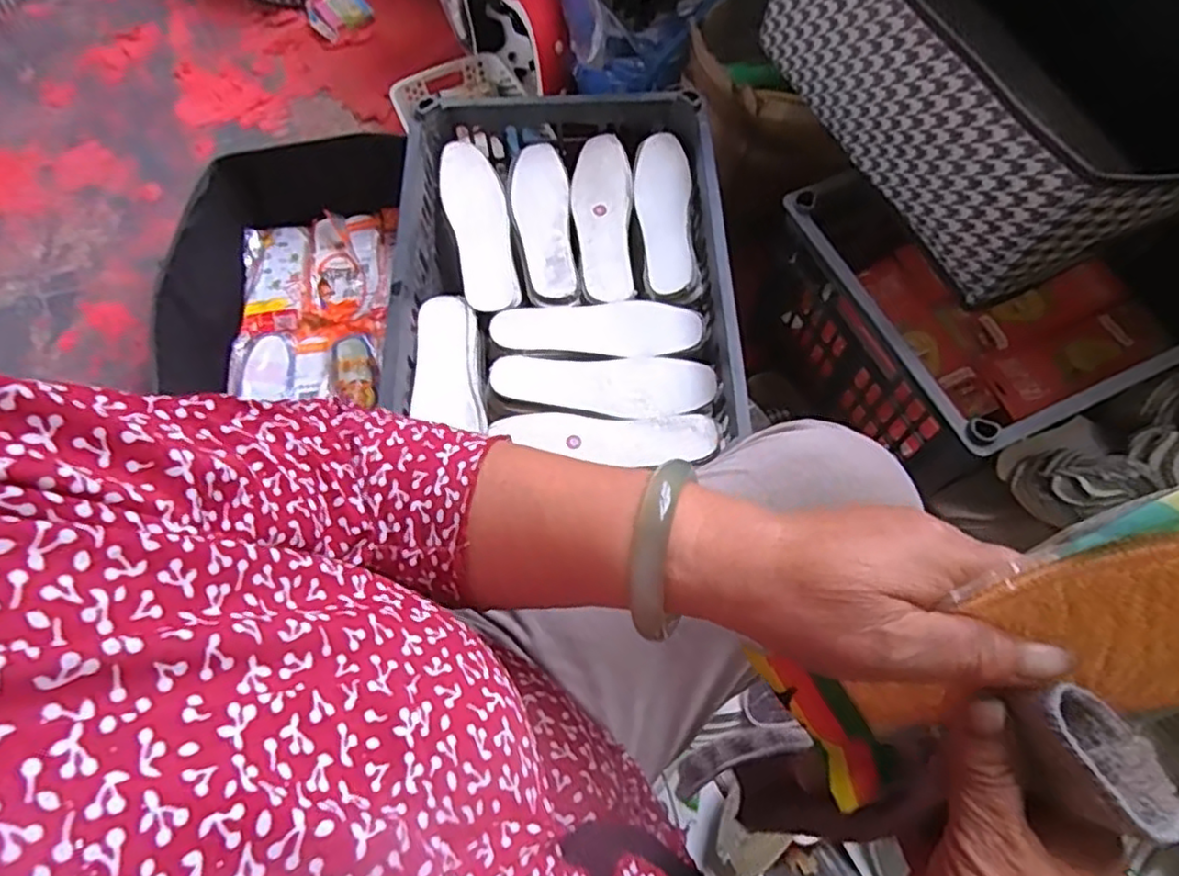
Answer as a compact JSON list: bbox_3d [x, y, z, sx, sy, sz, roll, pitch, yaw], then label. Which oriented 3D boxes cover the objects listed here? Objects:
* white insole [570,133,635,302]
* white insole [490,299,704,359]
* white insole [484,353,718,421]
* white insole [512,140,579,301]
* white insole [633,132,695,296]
[{"bbox_3d":[0.014,-0.258,0.792,0.067,0.023,0.221,0,67,0],"label":"white insole"},{"bbox_3d":[0.008,-0.119,0.730,0.218,0.008,0.076,0,67,0],"label":"white insole"},{"bbox_3d":[0.013,-0.053,0.698,0.226,0.017,0.071,3,67,1],"label":"white insole"},{"bbox_3d":[-0.056,-0.255,0.792,0.065,0.007,0.215,-5,67,-2],"label":"white insole"},{"bbox_3d":[0.086,-0.260,0.785,0.061,0.022,0.215,0,67,0],"label":"white insole"}]

